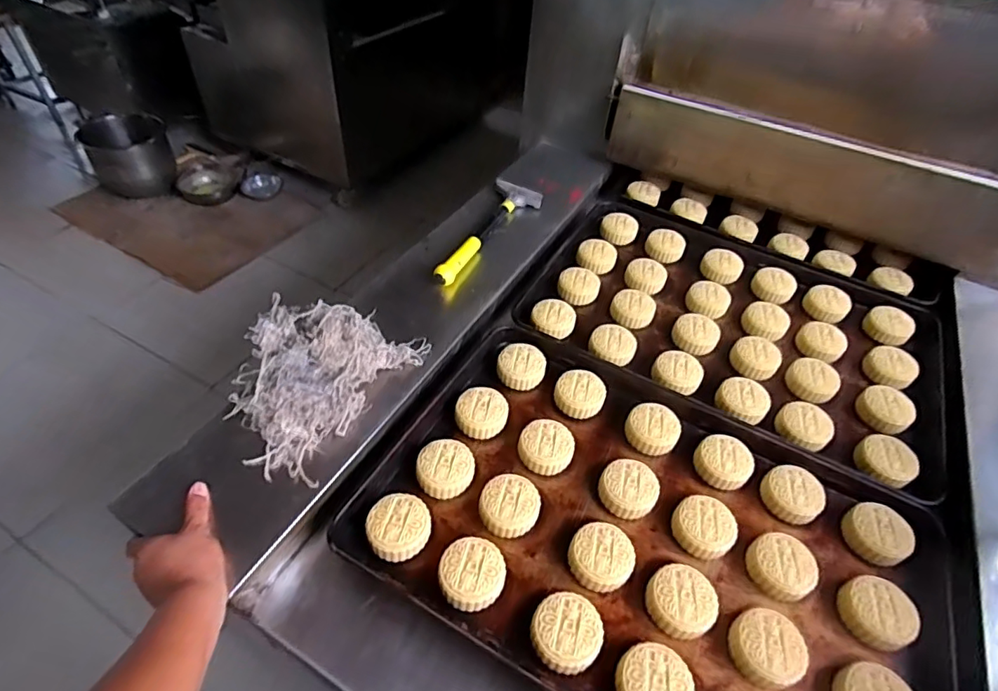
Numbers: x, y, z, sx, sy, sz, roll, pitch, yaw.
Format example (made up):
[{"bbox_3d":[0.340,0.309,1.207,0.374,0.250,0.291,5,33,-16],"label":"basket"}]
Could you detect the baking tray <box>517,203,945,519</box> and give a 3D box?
[{"bbox_3d":[0.367,-0.047,0.849,0.597,0.044,0.424,24,51,17],"label":"baking tray"}]

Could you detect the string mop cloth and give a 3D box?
[{"bbox_3d":[-0.229,0.032,0.660,0.179,0.067,0.249,23,46,16],"label":"string mop cloth"}]

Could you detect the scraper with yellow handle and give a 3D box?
[{"bbox_3d":[-0.011,-0.193,0.907,0.088,0.042,0.305,17,44,11],"label":"scraper with yellow handle"}]

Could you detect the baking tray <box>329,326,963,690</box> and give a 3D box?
[{"bbox_3d":[0.170,0.204,0.600,0.599,0.054,0.390,24,46,17],"label":"baking tray"}]

